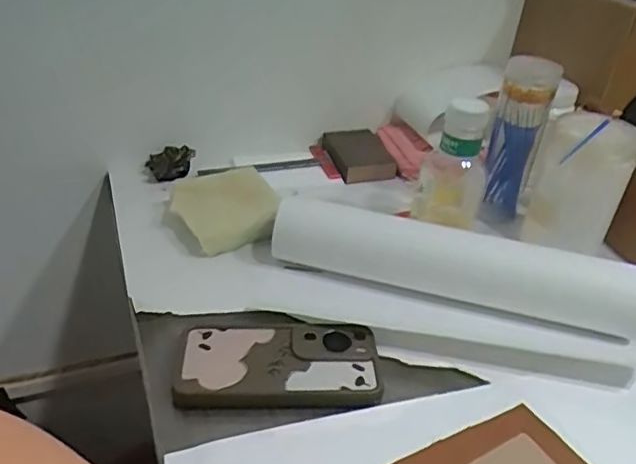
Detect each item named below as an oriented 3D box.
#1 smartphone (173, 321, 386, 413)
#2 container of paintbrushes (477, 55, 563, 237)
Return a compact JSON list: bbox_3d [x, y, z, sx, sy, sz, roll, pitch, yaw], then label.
[{"bbox_3d":[-0.032,0.110,0.481,0.161,0.016,0.084,1,35,-4],"label":"smartphone"},{"bbox_3d":[0.211,-0.079,0.648,0.057,0.194,0.062,14,36,13],"label":"container of paintbrushes"}]

